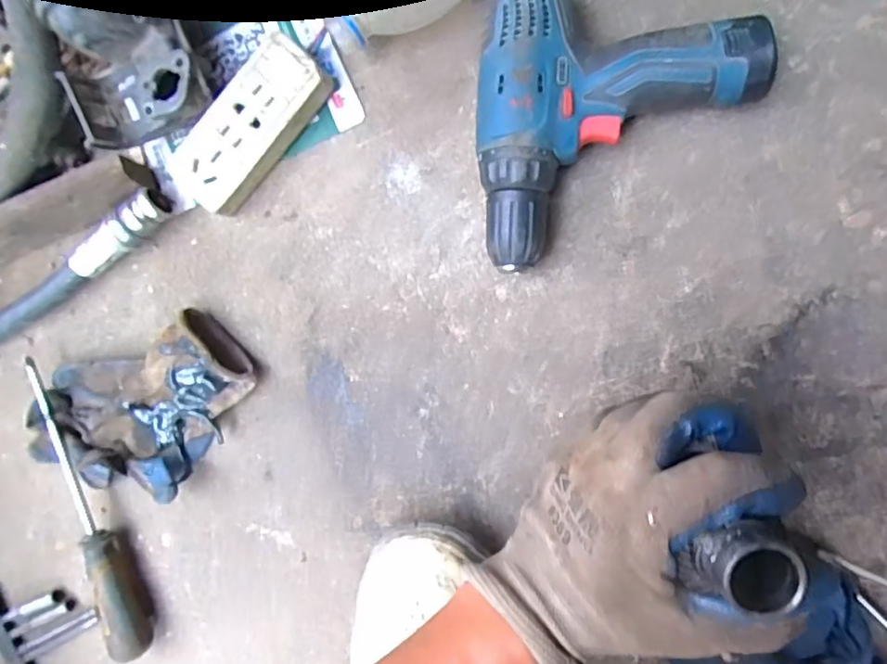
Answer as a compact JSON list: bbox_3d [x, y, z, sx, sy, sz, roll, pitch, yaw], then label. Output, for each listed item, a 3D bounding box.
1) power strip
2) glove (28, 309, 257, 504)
[{"bbox_3d":[-0.139,-0.149,0.430,0.050,0.034,0.127,44,98,4],"label":"power strip"},{"bbox_3d":[-0.234,0.067,0.462,0.183,0.032,0.118,-23,89,9],"label":"glove"}]

